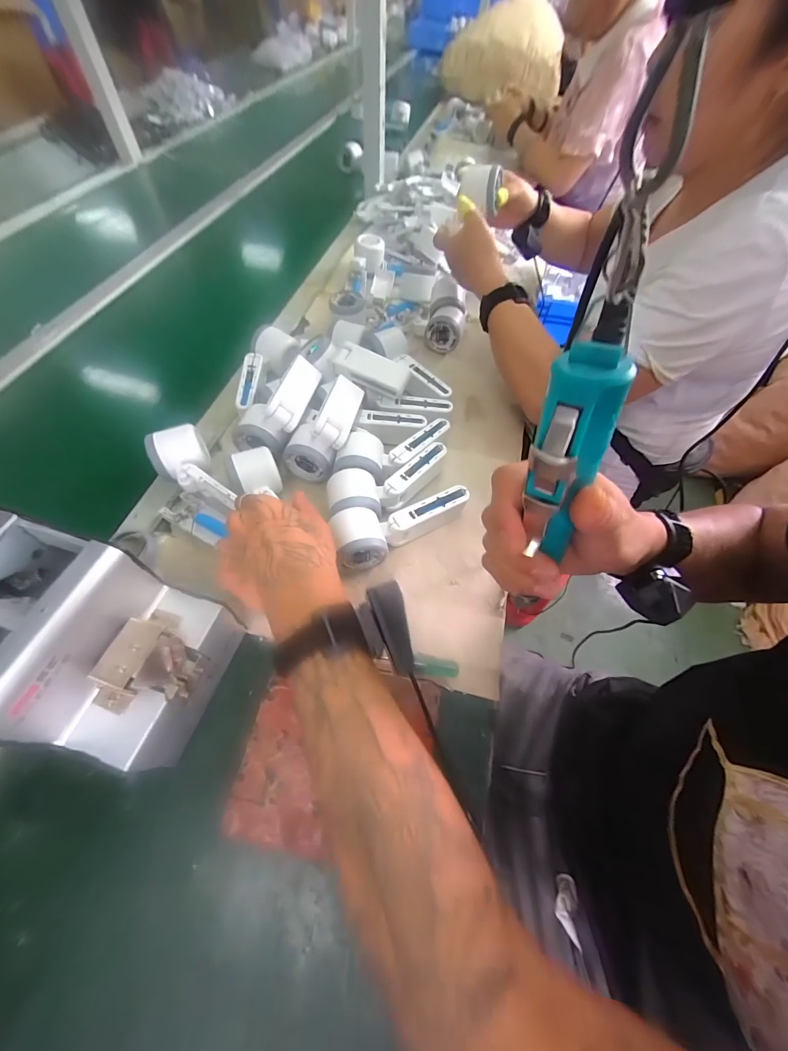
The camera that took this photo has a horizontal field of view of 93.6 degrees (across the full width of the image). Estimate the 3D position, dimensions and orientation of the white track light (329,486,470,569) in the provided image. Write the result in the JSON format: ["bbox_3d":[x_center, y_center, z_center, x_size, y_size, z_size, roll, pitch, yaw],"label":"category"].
[{"bbox_3d":[0.012,-0.001,0.408,0.155,0.074,0.051,-16,58,-8],"label":"white track light"}]

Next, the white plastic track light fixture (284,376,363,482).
[{"bbox_3d":[-0.087,-0.127,0.474,0.076,0.074,0.125,11,59,3],"label":"white plastic track light fixture"}]

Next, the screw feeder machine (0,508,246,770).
[{"bbox_3d":[-0.237,0.094,0.288,0.169,0.153,0.121,17,60,7],"label":"screw feeder machine"}]

